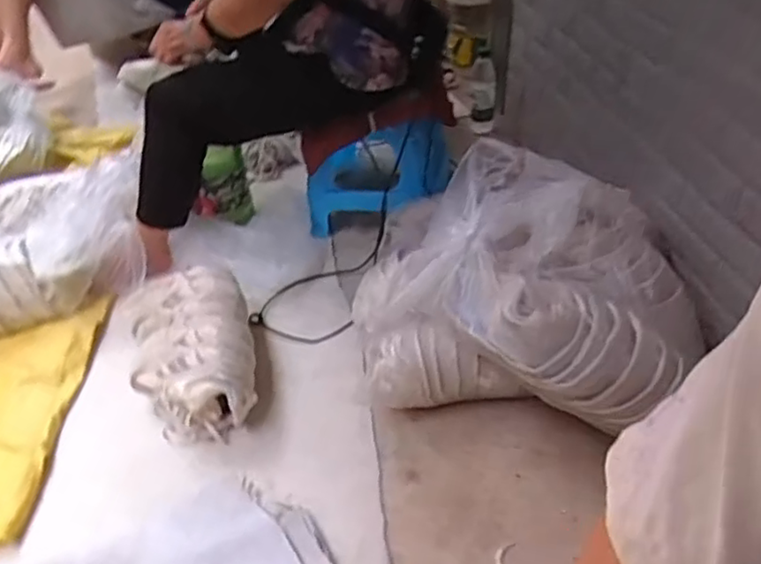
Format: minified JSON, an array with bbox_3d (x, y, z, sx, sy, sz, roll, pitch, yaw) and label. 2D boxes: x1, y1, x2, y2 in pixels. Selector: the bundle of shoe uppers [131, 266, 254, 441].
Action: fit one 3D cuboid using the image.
[{"bbox_3d":[-0.326,0.115,1.159,0.208,0.135,0.328,-12,39,-11],"label":"bundle of shoe uppers"}]

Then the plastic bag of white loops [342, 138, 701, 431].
[{"bbox_3d":[0.213,0.017,1.081,0.553,0.287,0.393,9,42,20],"label":"plastic bag of white loops"}]

